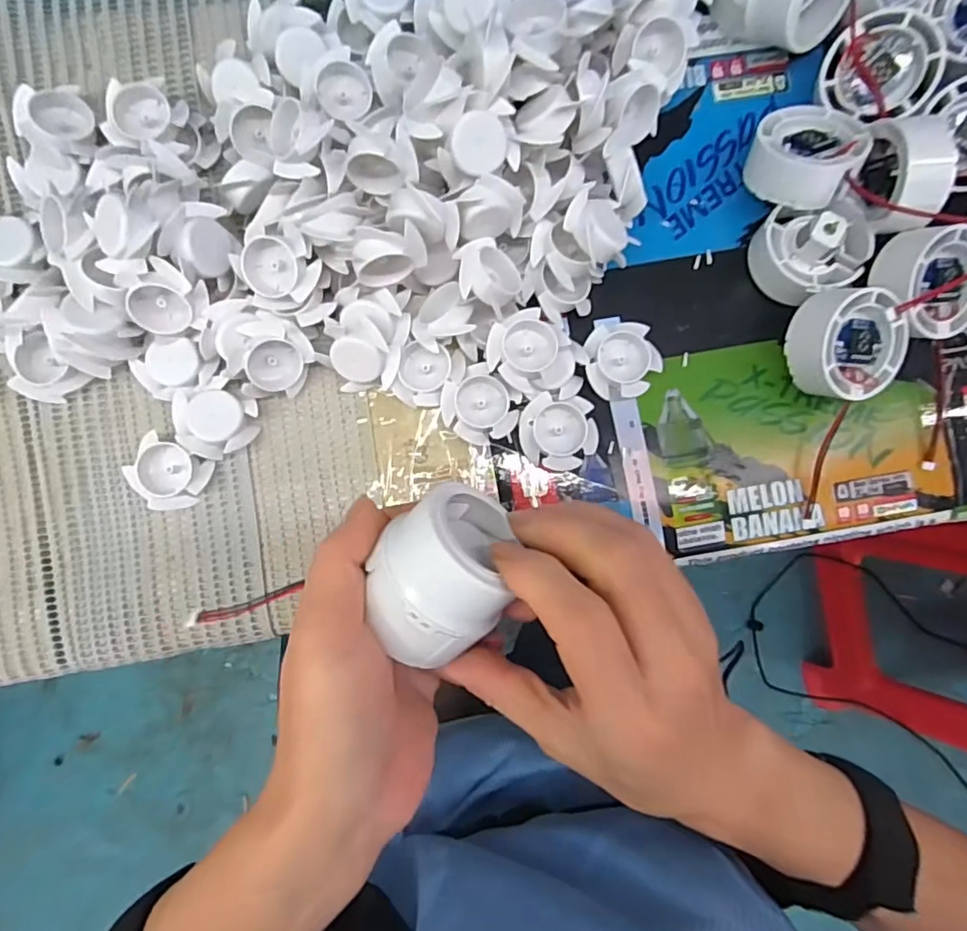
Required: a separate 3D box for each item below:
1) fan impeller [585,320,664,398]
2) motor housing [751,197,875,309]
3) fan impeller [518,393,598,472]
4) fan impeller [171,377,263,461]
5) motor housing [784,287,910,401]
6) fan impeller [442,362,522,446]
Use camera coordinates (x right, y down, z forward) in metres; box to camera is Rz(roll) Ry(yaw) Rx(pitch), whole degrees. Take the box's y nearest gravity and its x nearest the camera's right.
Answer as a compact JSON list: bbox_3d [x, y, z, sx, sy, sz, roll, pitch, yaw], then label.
[{"bbox_3d":[0.073,-0.057,0.312,0.038,0.013,0.039,-8,86,-1],"label":"fan impeller"},{"bbox_3d":[0.174,-0.113,0.308,0.052,0.032,0.048,0,86,-1],"label":"motor housing"},{"bbox_3d":[0.039,-0.017,0.306,0.040,0.012,0.037,6,86,0],"label":"fan impeller"},{"bbox_3d":[-0.138,-0.024,0.303,0.037,0.020,0.038,0,86,-1],"label":"fan impeller"},{"bbox_3d":[0.181,-0.063,0.297,0.057,0.025,0.055,-3,105,-14],"label":"motor housing"},{"bbox_3d":[-0.002,-0.029,0.306,0.034,0.015,0.039,-45,87,-3],"label":"fan impeller"}]

